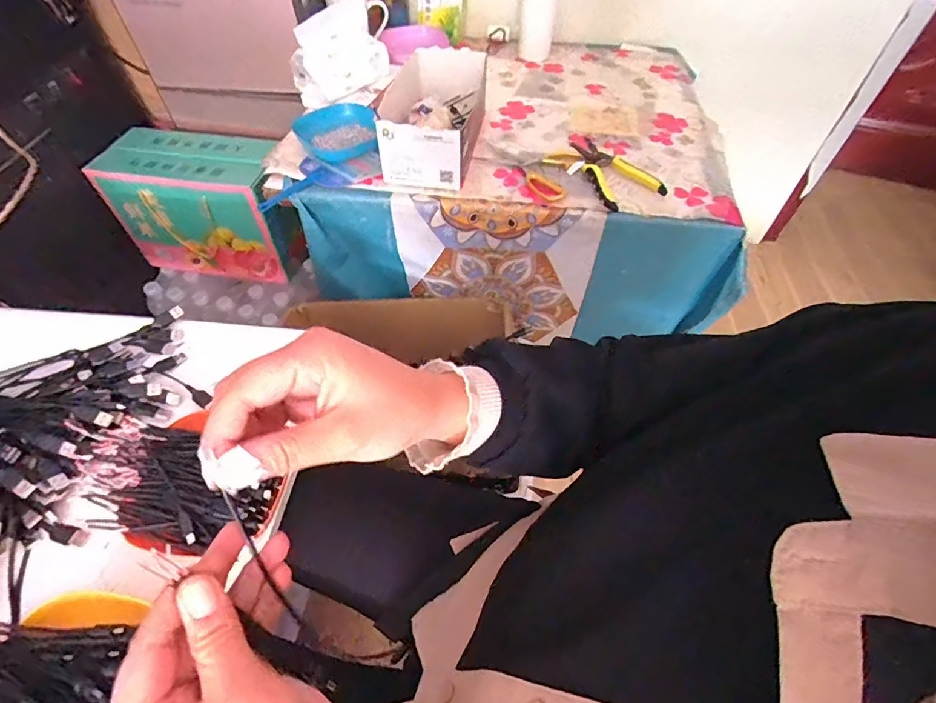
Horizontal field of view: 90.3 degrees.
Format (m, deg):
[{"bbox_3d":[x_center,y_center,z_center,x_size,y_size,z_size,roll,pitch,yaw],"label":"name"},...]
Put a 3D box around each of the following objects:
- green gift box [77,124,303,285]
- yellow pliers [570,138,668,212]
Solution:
[{"bbox_3d":[-0.529,-0.298,0.965,0.330,0.231,0.161,6,54,3],"label":"green gift box"},{"bbox_3d":[0.229,-0.287,0.723,0.107,0.023,0.148,-14,56,-12],"label":"yellow pliers"}]

